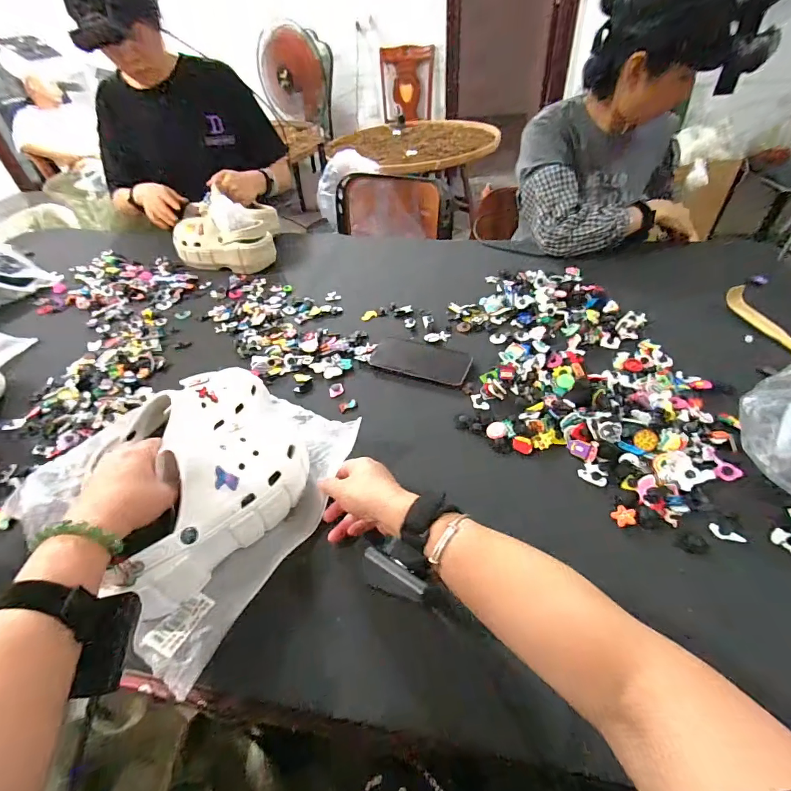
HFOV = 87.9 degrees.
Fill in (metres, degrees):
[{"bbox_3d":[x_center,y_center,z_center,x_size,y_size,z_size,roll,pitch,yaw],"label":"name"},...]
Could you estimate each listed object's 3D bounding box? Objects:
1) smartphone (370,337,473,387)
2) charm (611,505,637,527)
[{"bbox_3d":[0.042,-0.063,0.679,0.166,0.012,0.083,16,48,20],"label":"smartphone"},{"bbox_3d":[0.256,0.135,0.459,0.024,0.008,0.023,-18,46,-13],"label":"charm"}]

